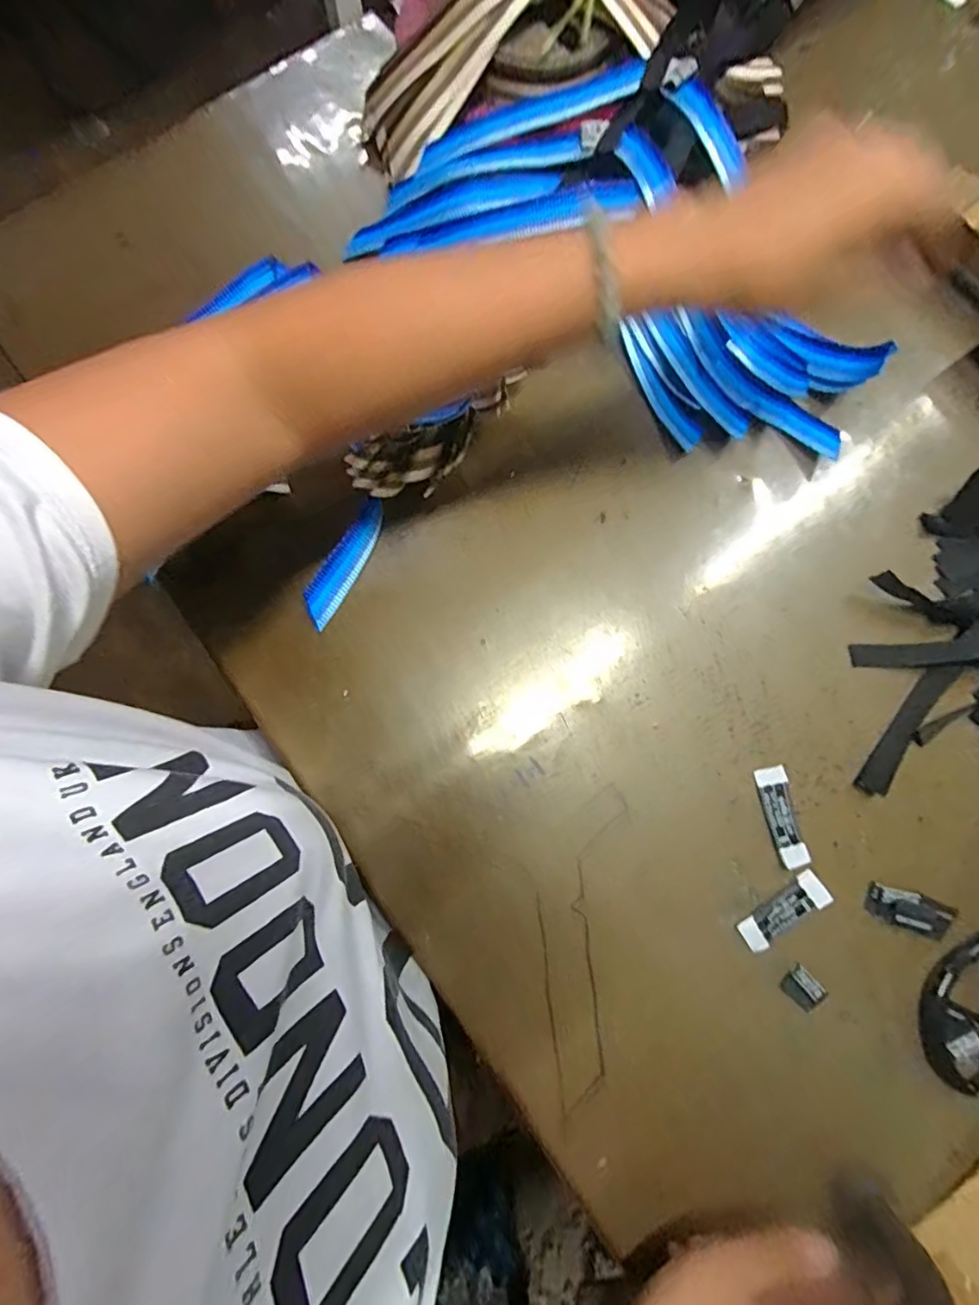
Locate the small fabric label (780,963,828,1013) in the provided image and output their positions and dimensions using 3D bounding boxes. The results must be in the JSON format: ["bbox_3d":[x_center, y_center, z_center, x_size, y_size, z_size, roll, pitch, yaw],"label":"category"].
[{"bbox_3d":[0.197,0.211,0.337,0.024,0.007,0.019,43,82,8],"label":"small fabric label"}]

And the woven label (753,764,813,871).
[{"bbox_3d":[0.193,0.108,0.354,0.020,0.005,0.063,-13,79,-2],"label":"woven label"}]

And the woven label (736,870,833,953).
[{"bbox_3d":[0.188,0.166,0.343,0.061,0.006,0.021,-33,80,-6],"label":"woven label"}]

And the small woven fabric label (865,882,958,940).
[{"bbox_3d":[0.267,0.164,0.339,0.052,0.011,0.022,19,80,4],"label":"small woven fabric label"}]

